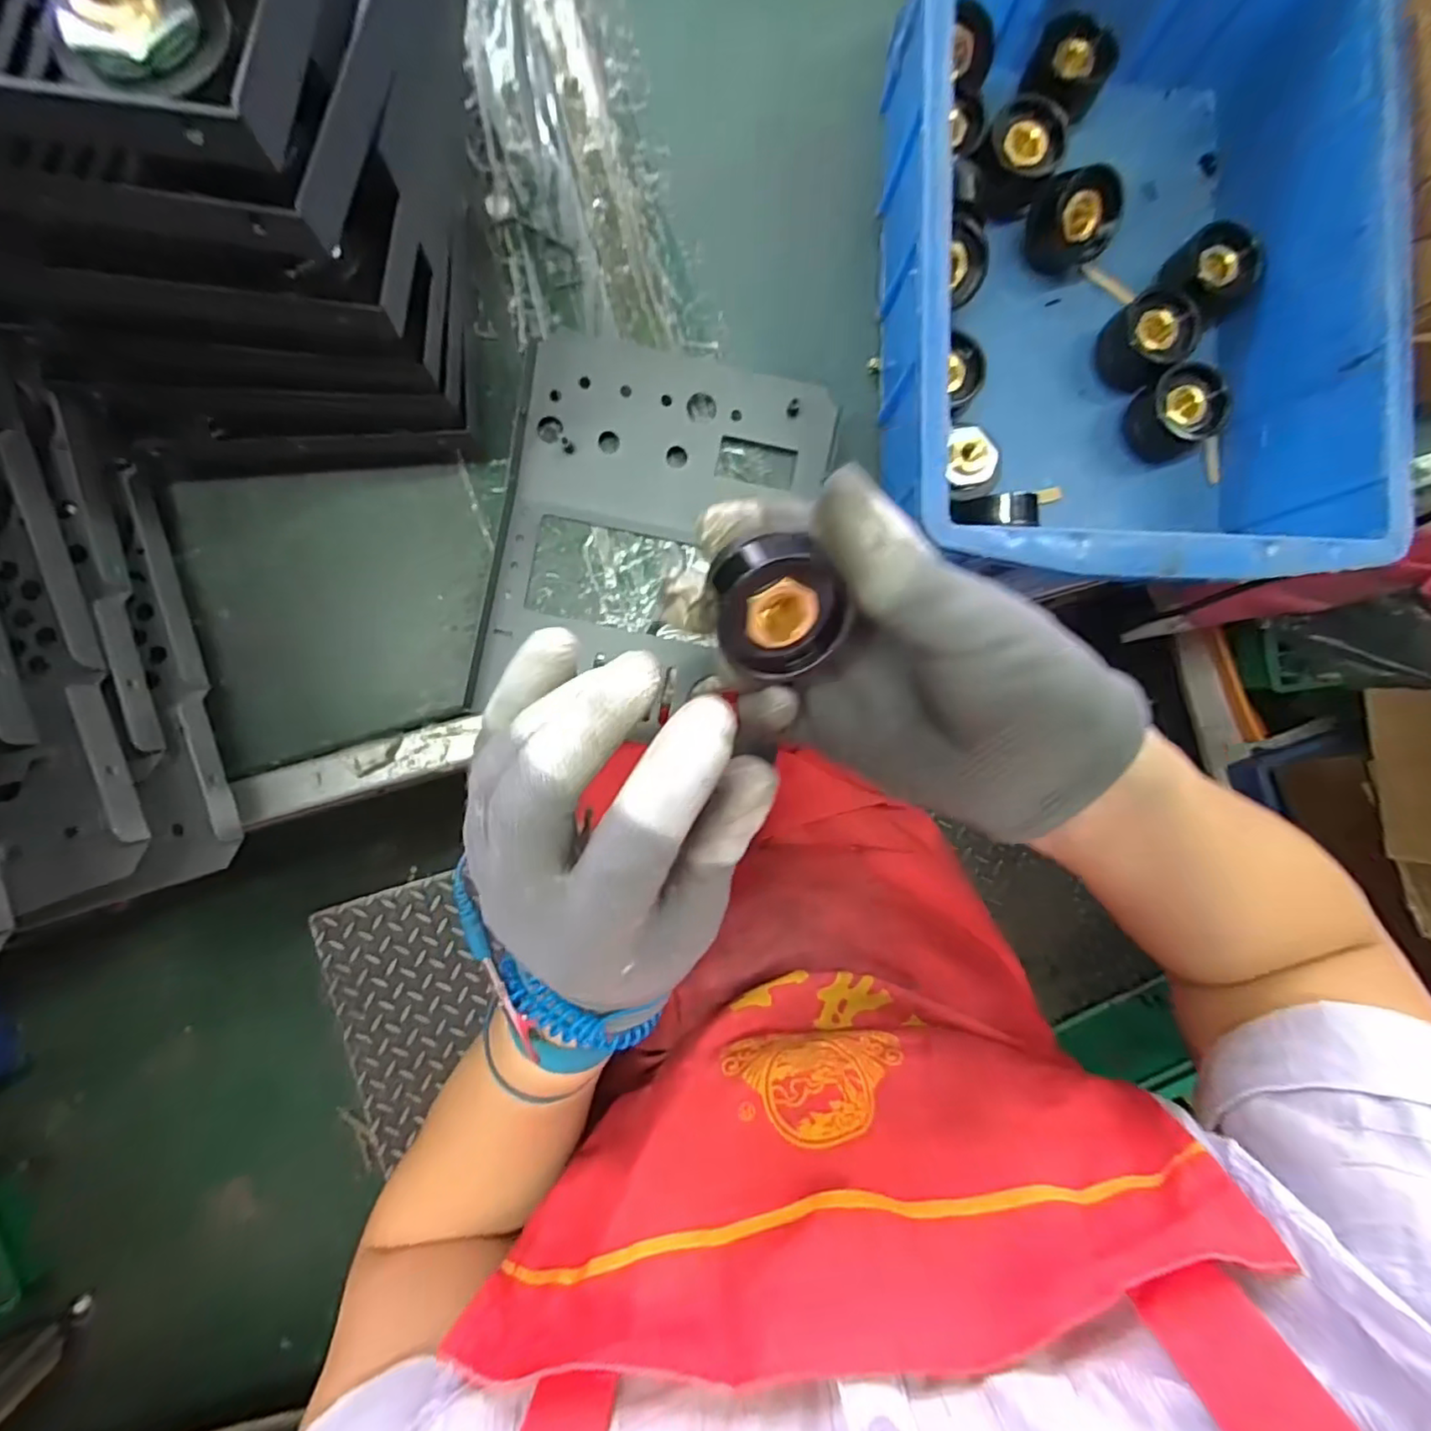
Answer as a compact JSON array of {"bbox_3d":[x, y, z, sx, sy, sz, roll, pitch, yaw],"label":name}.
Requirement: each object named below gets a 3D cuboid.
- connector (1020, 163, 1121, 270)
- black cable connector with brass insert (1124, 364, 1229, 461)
[{"bbox_3d":[0.176,-0.244,0.311,0.039,0.032,0.032,-6,89,-5],"label":"connector"},{"bbox_3d":[0.229,-0.150,0.312,0.033,0.032,0.037,-26,91,-5],"label":"black cable connector with brass insert"}]

